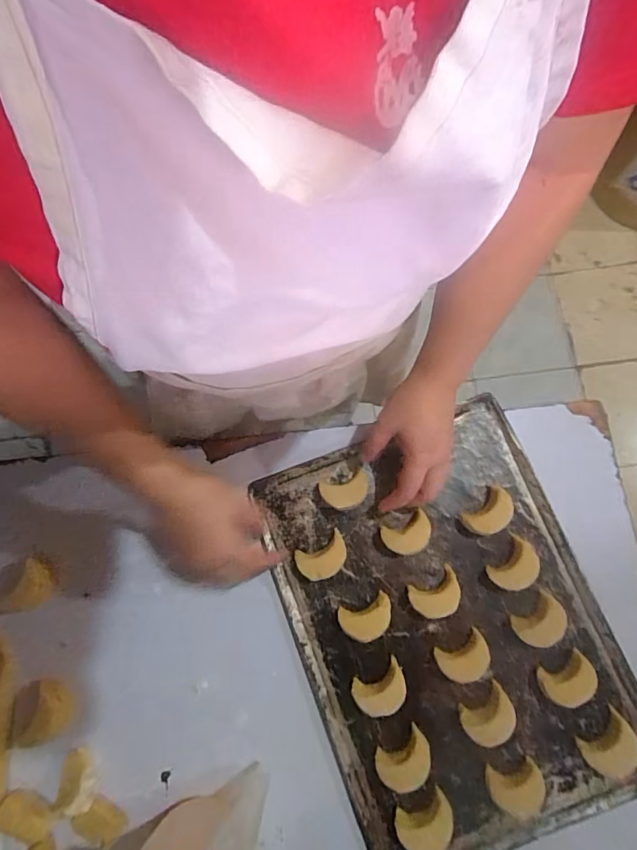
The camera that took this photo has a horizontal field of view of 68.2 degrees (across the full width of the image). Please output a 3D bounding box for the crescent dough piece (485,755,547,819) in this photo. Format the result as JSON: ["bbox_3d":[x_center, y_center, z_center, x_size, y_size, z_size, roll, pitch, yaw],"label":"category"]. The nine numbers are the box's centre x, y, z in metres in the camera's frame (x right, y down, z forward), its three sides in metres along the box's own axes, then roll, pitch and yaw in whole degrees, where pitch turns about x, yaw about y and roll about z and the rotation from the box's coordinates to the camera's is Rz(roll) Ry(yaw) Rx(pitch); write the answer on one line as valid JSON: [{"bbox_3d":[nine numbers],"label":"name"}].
[{"bbox_3d":[0.203,0.377,0.488,0.052,0.029,0.047,-3,77,0],"label":"crescent dough piece"}]

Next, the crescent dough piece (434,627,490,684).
[{"bbox_3d":[0.162,0.260,0.525,0.057,0.023,0.042,-24,78,-5],"label":"crescent dough piece"}]

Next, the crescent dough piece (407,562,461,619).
[{"bbox_3d":[0.136,0.195,0.541,0.059,0.025,0.045,-26,78,-5],"label":"crescent dough piece"}]

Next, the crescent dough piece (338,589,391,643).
[{"bbox_3d":[0.055,0.218,0.531,0.058,0.025,0.042,-19,77,-4],"label":"crescent dough piece"}]

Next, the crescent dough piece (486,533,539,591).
[{"bbox_3d":[0.225,0.162,0.541,0.057,0.029,0.044,-44,80,-9],"label":"crescent dough piece"}]

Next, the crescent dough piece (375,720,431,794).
[{"bbox_3d":[0.092,0.359,0.503,0.059,0.024,0.044,-26,78,-5],"label":"crescent dough piece"}]

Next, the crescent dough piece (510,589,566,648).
[{"bbox_3d":[0.248,0.222,0.531,0.055,0.030,0.043,-35,79,-7],"label":"crescent dough piece"}]

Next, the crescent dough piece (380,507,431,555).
[{"bbox_3d":[0.104,0.129,0.550,0.057,0.025,0.041,-23,77,-5],"label":"crescent dough piece"}]

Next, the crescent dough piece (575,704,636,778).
[{"bbox_3d":[0.310,0.340,0.497,0.058,0.026,0.044,-36,79,-7],"label":"crescent dough piece"}]

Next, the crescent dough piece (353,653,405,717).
[{"bbox_3d":[0.069,0.291,0.516,0.058,0.025,0.044,-23,77,-5],"label":"crescent dough piece"}]

